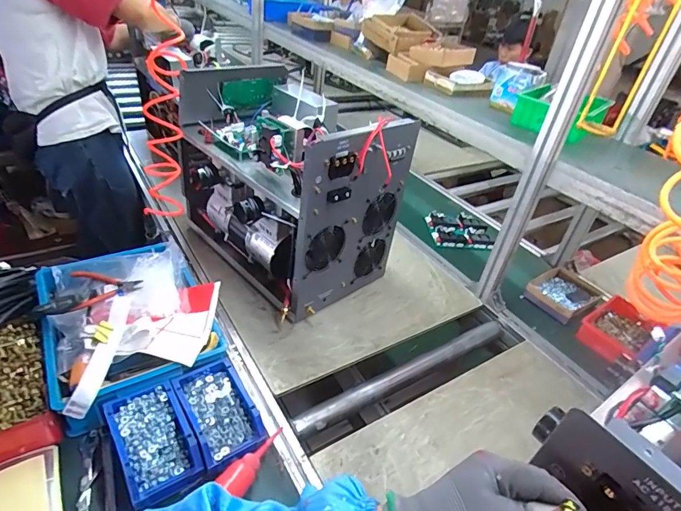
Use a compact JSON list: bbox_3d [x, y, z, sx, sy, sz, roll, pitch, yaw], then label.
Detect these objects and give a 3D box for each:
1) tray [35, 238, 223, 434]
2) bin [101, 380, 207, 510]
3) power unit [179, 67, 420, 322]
[{"bbox_3d":[-0.414,0.103,0.834,0.305,0.100,0.387,-18,43,-31],"label":"tray"},{"bbox_3d":[-0.289,0.288,0.657,0.103,0.052,0.171,-18,43,-32],"label":"bin"},{"bbox_3d":[-0.162,-0.198,1.104,0.335,0.437,0.615,-25,47,-37],"label":"power unit"}]

